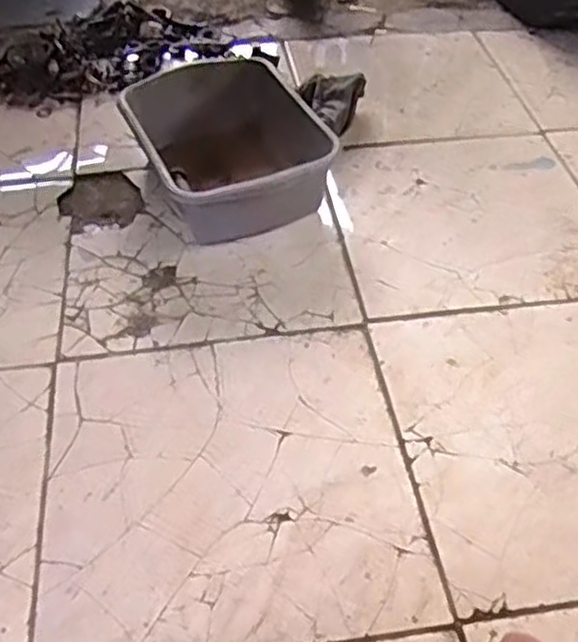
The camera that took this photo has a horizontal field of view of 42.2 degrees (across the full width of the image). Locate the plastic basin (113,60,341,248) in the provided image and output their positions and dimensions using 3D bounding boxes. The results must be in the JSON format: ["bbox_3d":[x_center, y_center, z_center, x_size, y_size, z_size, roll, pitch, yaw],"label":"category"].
[{"bbox_3d":[-0.099,-0.271,1.198,0.261,0.132,0.341,-17,49,-15],"label":"plastic basin"}]

